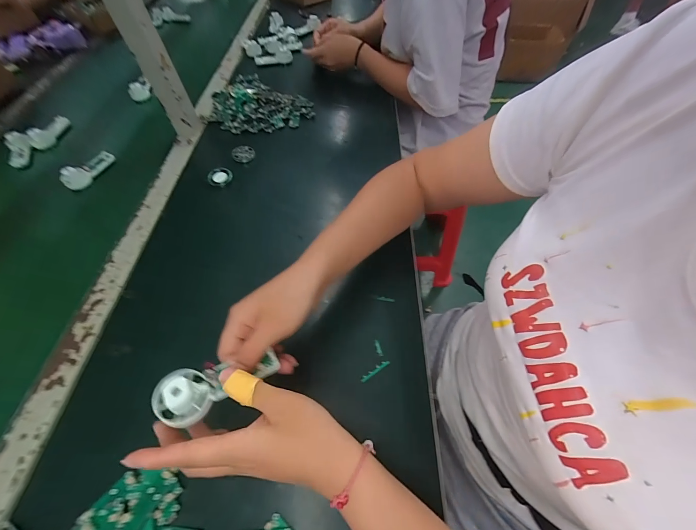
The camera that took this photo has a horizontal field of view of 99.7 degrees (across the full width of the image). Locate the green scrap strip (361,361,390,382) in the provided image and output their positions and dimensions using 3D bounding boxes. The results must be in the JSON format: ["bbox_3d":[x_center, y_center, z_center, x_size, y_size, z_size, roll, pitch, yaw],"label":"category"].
[{"bbox_3d":[0.031,0.119,0.332,0.038,0.004,0.007,-29,61,-18],"label":"green scrap strip"}]

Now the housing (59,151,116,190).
[{"bbox_3d":[-0.471,-0.176,0.533,0.032,0.033,0.093,25,61,17],"label":"housing"}]

